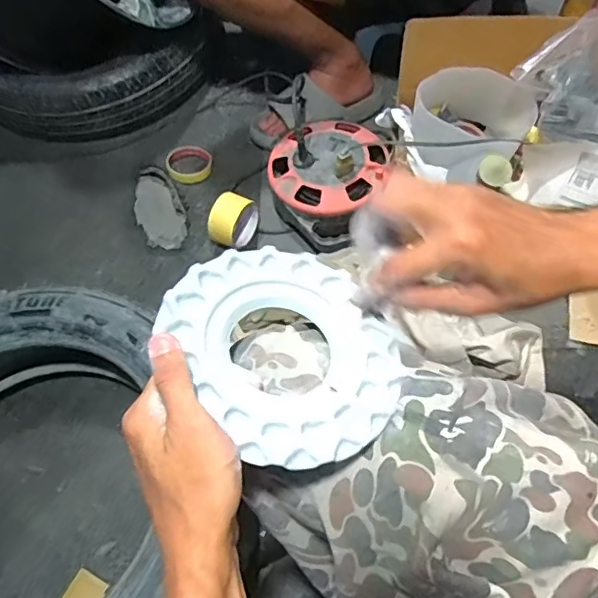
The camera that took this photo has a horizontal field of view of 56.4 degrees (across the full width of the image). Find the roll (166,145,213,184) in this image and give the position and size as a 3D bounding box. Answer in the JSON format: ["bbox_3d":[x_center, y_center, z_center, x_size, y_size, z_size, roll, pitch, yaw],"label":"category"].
[{"bbox_3d":[-0.207,-0.259,1.054,0.084,0.016,0.087,-2,60,3],"label":"roll"}]

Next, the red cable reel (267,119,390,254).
[{"bbox_3d":[0.043,-0.213,0.947,0.202,0.123,0.216,27,65,18],"label":"red cable reel"}]

